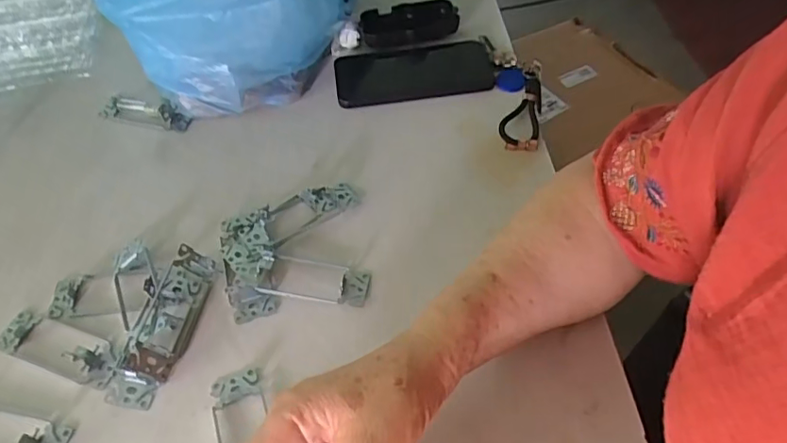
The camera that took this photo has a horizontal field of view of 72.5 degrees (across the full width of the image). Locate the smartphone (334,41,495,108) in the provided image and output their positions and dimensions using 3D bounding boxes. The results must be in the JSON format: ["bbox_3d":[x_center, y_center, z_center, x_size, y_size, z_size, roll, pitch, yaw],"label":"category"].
[{"bbox_3d":[0.024,-0.163,0.592,0.172,0.015,0.087,-6,52,-1],"label":"smartphone"}]

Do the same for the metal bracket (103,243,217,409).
[{"bbox_3d":[-0.179,0.076,0.413,0.043,0.025,0.124,9,53,10],"label":"metal bracket"}]

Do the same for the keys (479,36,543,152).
[{"bbox_3d":[0.130,-0.141,0.566,0.056,0.025,0.174,-3,52,1],"label":"keys"}]

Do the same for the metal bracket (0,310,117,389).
[{"bbox_3d":[-0.258,0.093,0.409,0.107,0.018,0.037,14,54,13],"label":"metal bracket"}]

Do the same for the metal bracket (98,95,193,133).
[{"bbox_3d":[-0.263,-0.116,0.569,0.098,0.019,0.033,14,54,14],"label":"metal bracket"}]

